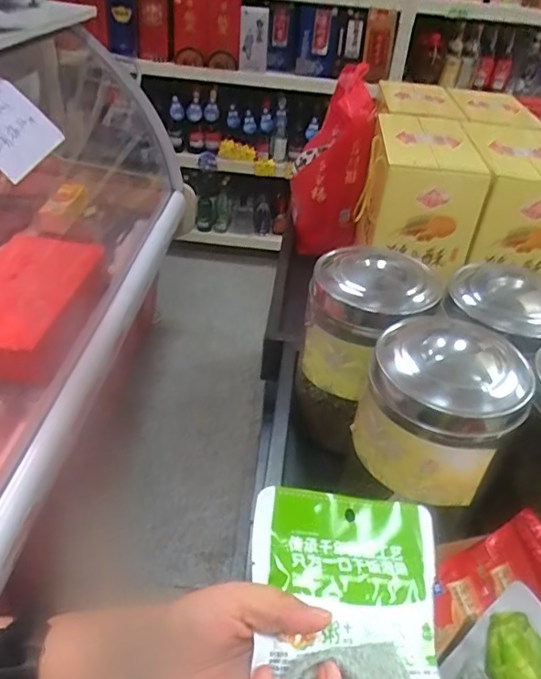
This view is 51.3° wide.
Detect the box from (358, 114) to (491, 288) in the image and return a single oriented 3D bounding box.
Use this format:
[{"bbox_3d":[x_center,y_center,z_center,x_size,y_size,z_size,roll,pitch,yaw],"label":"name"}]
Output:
[{"bbox_3d":[0.265,-0.282,1.026,0.169,0.170,0.283,7,36,2],"label":"box"}]

